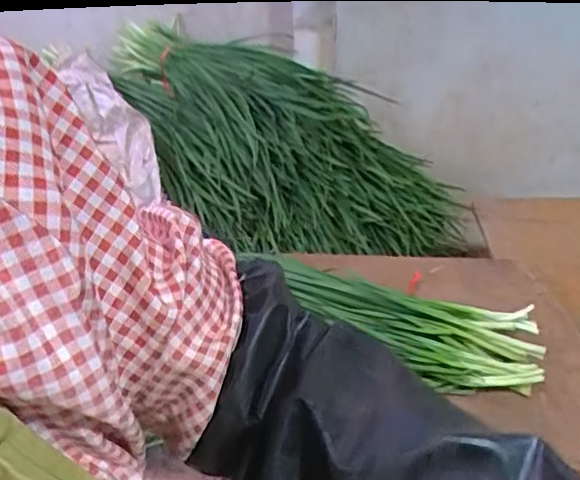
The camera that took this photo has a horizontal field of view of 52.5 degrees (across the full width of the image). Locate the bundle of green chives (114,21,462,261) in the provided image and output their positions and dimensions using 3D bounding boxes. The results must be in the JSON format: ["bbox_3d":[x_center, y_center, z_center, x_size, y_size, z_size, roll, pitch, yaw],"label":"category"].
[{"bbox_3d":[-0.011,-0.170,0.976,0.668,0.190,0.220,31,37,0],"label":"bundle of green chives"}]

